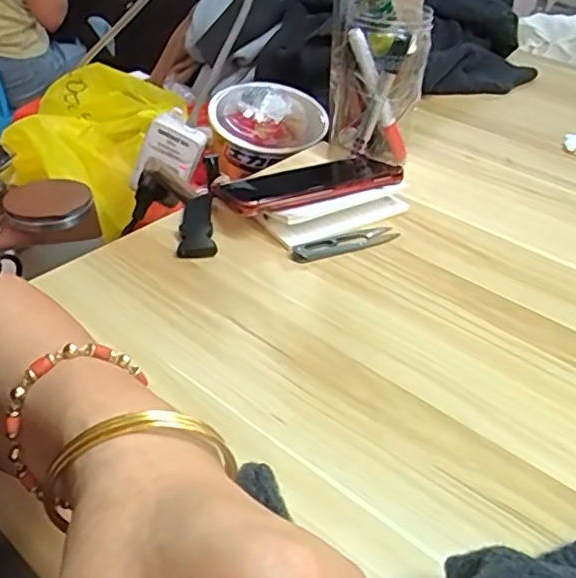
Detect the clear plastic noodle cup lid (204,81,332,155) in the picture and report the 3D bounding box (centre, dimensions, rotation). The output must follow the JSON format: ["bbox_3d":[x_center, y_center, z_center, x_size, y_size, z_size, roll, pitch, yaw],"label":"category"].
[{"bbox_3d":[-0.026,-0.218,0.791,0.145,0.024,0.145,2,53,-2],"label":"clear plastic noodle cup lid"}]

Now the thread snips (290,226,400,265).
[{"bbox_3d":[0.050,-0.041,0.536,0.101,0.009,0.024,-16,43,-24],"label":"thread snips"}]

